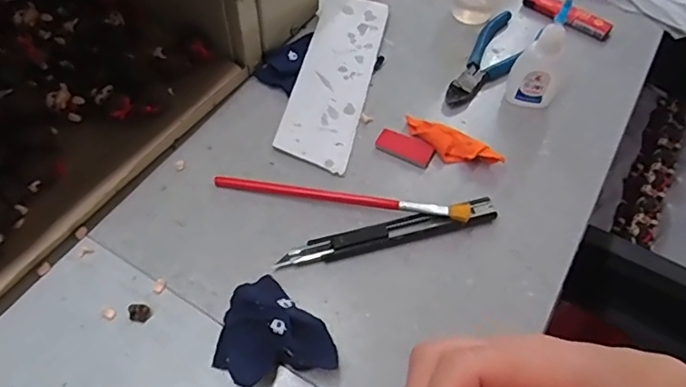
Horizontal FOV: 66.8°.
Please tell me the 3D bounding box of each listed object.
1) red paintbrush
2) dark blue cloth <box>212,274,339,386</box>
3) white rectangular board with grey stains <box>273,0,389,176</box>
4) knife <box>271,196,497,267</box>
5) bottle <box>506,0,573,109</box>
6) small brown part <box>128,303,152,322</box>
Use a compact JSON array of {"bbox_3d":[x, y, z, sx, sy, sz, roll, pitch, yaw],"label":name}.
[{"bbox_3d":[-0.002,0.003,0.339,0.167,0.017,0.014,8,55,2],"label":"red paintbrush"},{"bbox_3d":[-0.040,0.079,0.283,0.066,0.017,0.054,39,61,21],"label":"dark blue cloth"},{"bbox_3d":[-0.006,-0.097,0.412,0.056,0.005,0.186,13,57,2],"label":"white rectangular board with grey stains"},{"bbox_3d":[0.030,0.025,0.327,0.140,0.011,0.017,-12,57,-12],"label":"knife"},{"bbox_3d":[0.145,-0.098,0.373,0.033,0.091,0.020,22,56,11],"label":"bottle"},{"bbox_3d":[-0.115,0.067,0.294,0.011,0.006,0.010,-2,55,-5],"label":"small brown part"}]

